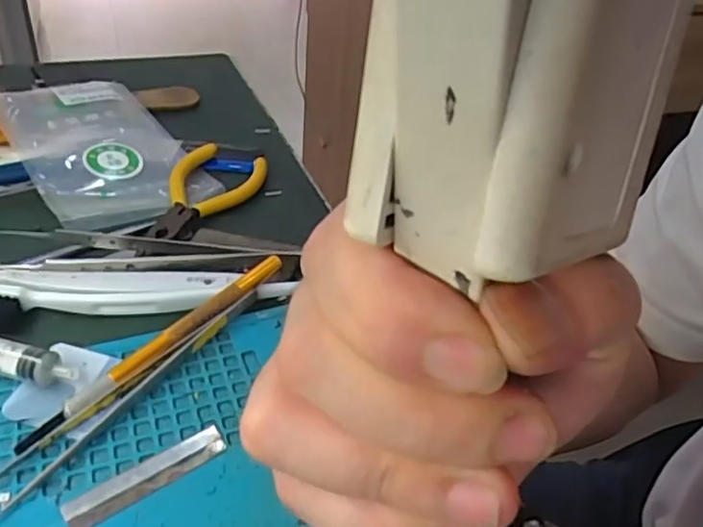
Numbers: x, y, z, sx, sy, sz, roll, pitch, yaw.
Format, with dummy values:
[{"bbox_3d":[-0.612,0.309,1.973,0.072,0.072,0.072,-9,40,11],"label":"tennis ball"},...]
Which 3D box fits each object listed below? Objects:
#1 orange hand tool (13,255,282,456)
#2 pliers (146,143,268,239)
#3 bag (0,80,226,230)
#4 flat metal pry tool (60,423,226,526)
[{"bbox_3d":[-0.078,0.033,0.265,0.010,0.015,0.132,29,42,27],"label":"orange hand tool"},{"bbox_3d":[-0.083,-0.042,0.369,0.053,0.010,0.100,9,37,3],"label":"pliers"},{"bbox_3d":[-0.161,-0.079,0.401,0.096,0.015,0.164,-20,44,-31],"label":"bag"},{"bbox_3d":[-0.072,0.074,0.221,0.057,0.004,0.013,-22,45,-33],"label":"flat metal pry tool"}]

